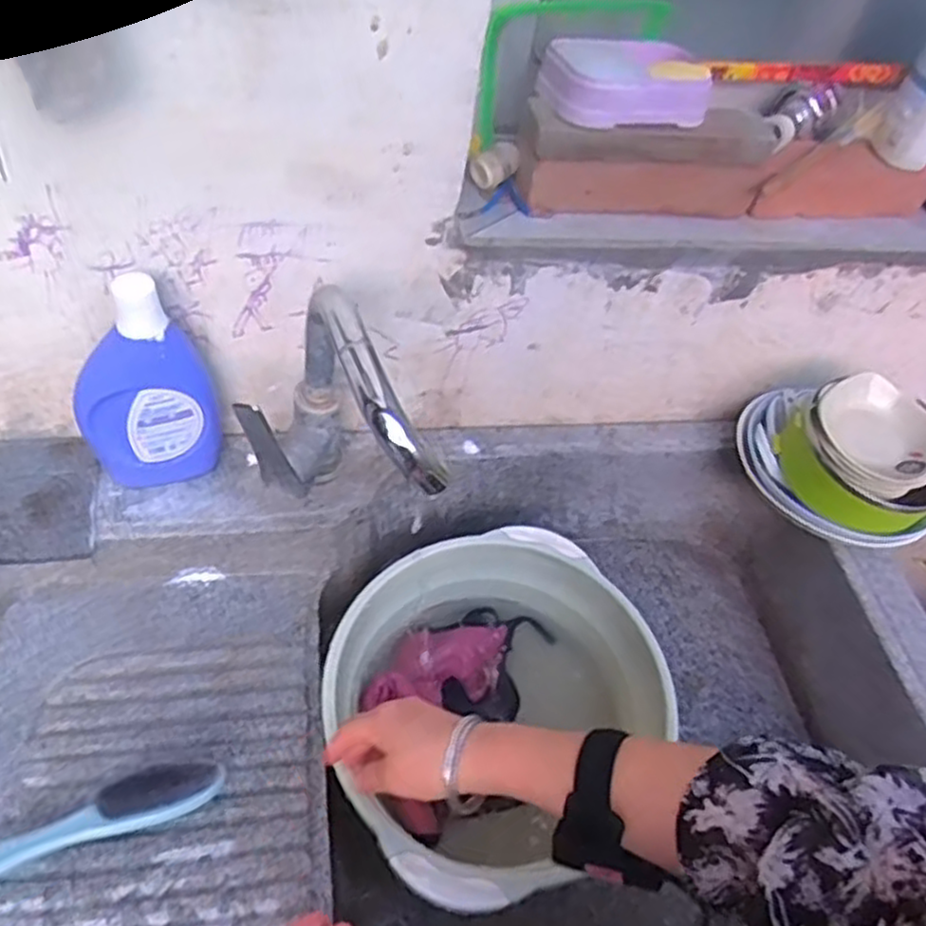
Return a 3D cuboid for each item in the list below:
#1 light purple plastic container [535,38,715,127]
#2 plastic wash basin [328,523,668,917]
[{"bbox_3d":[0.128,-0.293,0.575,0.131,0.039,0.077,-4,47,-11],"label":"light purple plastic container"},{"bbox_3d":[0.022,0.216,0.682,0.300,0.113,0.272,-28,55,-29],"label":"plastic wash basin"}]

